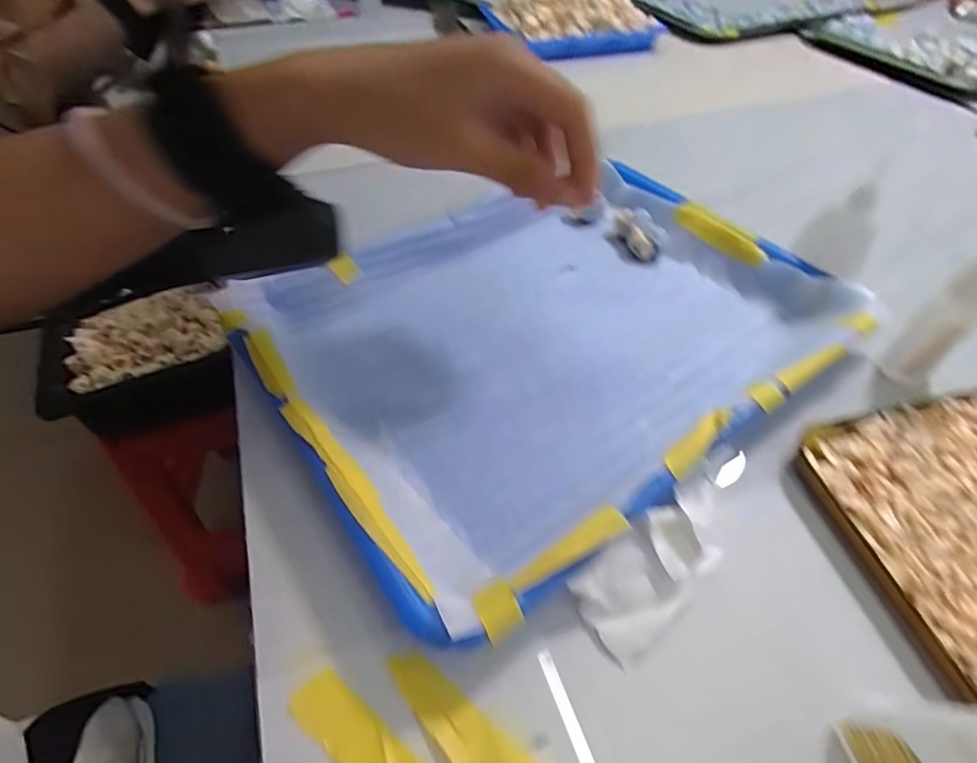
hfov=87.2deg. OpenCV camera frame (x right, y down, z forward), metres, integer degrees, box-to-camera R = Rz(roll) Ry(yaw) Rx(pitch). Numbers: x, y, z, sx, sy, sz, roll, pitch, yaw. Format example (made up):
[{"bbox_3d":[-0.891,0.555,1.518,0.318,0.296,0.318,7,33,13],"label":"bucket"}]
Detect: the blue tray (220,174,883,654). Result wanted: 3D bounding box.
[{"bbox_3d":[0.040,-0.036,0.311,0.320,0.030,0.240,-30,55,-22],"label":"blue tray"}]

